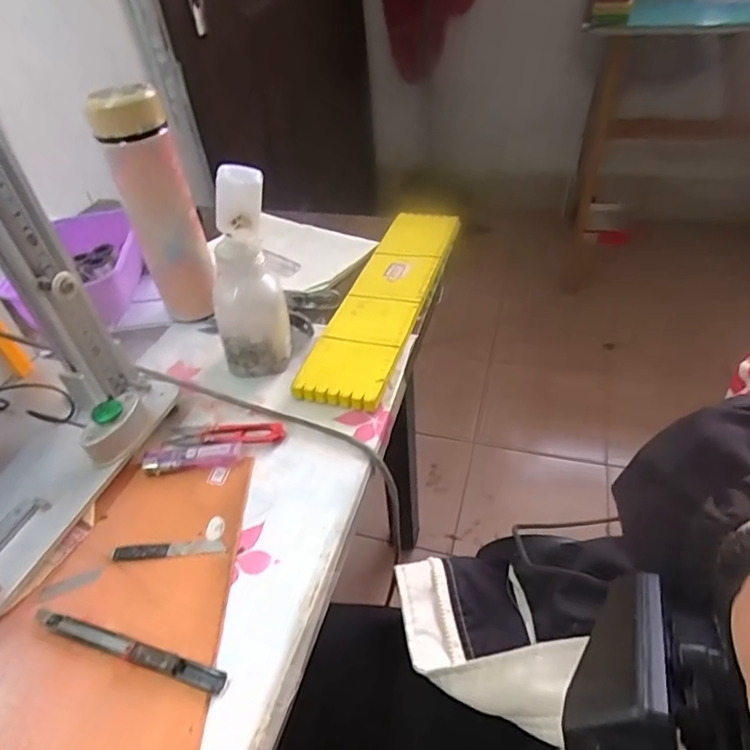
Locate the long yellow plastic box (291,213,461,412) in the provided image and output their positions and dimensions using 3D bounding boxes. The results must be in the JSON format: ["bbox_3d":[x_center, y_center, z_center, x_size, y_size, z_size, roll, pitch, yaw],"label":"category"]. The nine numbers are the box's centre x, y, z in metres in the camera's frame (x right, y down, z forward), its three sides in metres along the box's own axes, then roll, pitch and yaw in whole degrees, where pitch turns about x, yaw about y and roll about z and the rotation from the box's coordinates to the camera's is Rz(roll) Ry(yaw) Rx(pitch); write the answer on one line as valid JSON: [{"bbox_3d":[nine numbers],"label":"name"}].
[{"bbox_3d":[0.015,-0.087,0.570,0.077,0.023,0.329,10,44,17],"label":"long yellow plastic box"}]

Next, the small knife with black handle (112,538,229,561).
[{"bbox_3d":[-0.144,0.121,0.369,0.079,0.004,0.011,-5,42,1],"label":"small knife with black handle"}]

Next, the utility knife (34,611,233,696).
[{"bbox_3d":[-0.150,0.163,0.317,0.133,0.010,0.012,10,44,17],"label":"utility knife"}]

